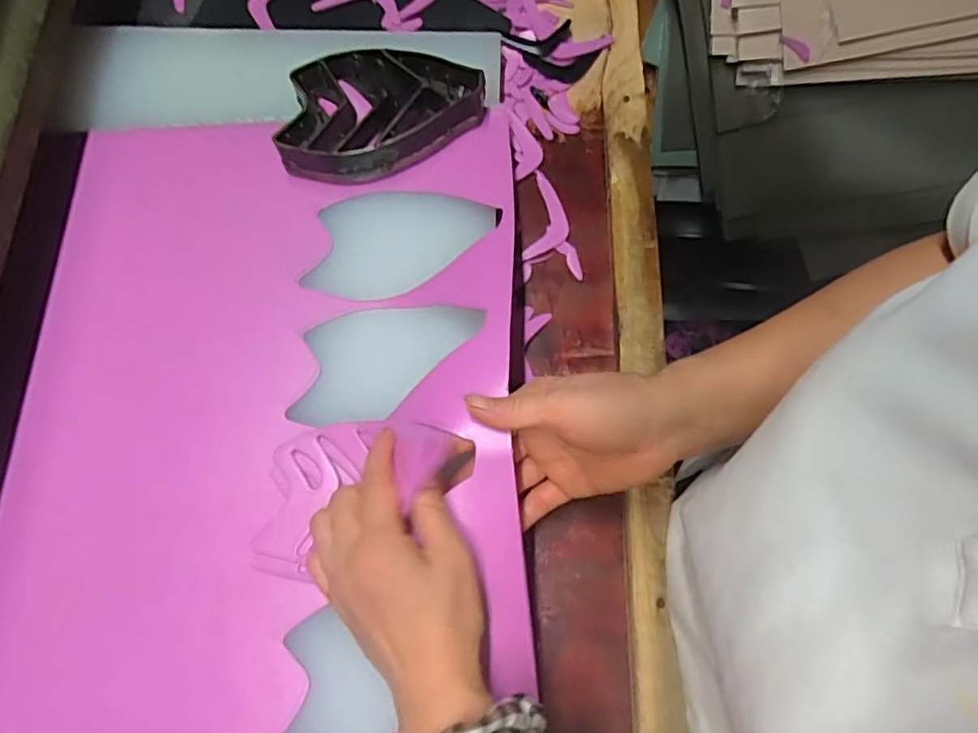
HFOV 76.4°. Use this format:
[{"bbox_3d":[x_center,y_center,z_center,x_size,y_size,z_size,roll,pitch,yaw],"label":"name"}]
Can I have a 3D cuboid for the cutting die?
[{"bbox_3d":[-0.075,-0.183,0.452,0.136,0.032,0.095,4,73,0],"label":"cutting die"}]

